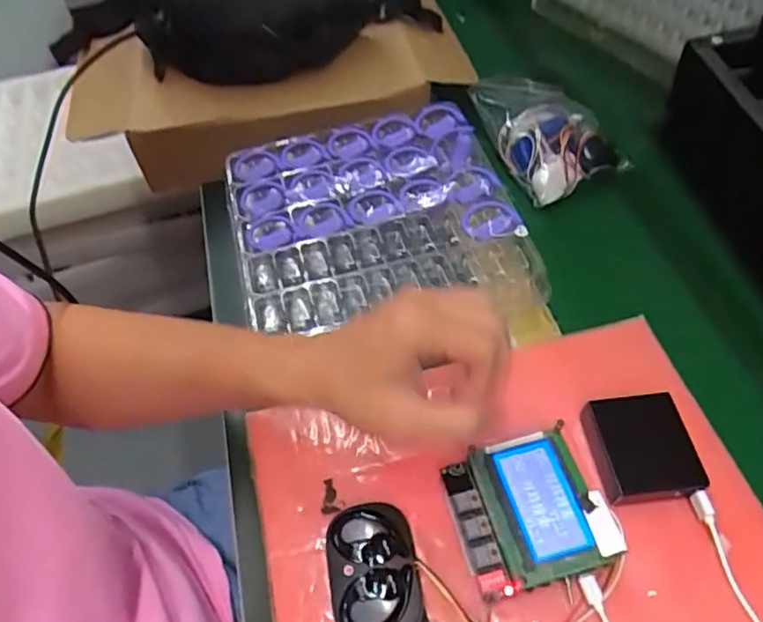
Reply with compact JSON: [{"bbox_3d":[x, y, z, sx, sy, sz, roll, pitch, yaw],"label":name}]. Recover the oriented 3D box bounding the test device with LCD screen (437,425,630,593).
[{"bbox_3d":[0.097,0.138,0.405,0.091,0.048,0.098,-15,54,-4],"label":"test device with LCD screen"}]

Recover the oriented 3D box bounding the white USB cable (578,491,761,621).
[{"bbox_3d":[0.202,0.193,0.370,0.112,0.029,0.116,-28,56,-13],"label":"white USB cable"}]

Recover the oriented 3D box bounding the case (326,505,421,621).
[{"bbox_3d":[-0.005,0.178,0.402,0.058,0.026,0.084,-7,54,2],"label":"case"}]

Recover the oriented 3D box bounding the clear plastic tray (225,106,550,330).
[{"bbox_3d":[-0.010,-0.090,0.555,0.268,0.051,0.253,-11,68,3],"label":"clear plastic tray"}]

